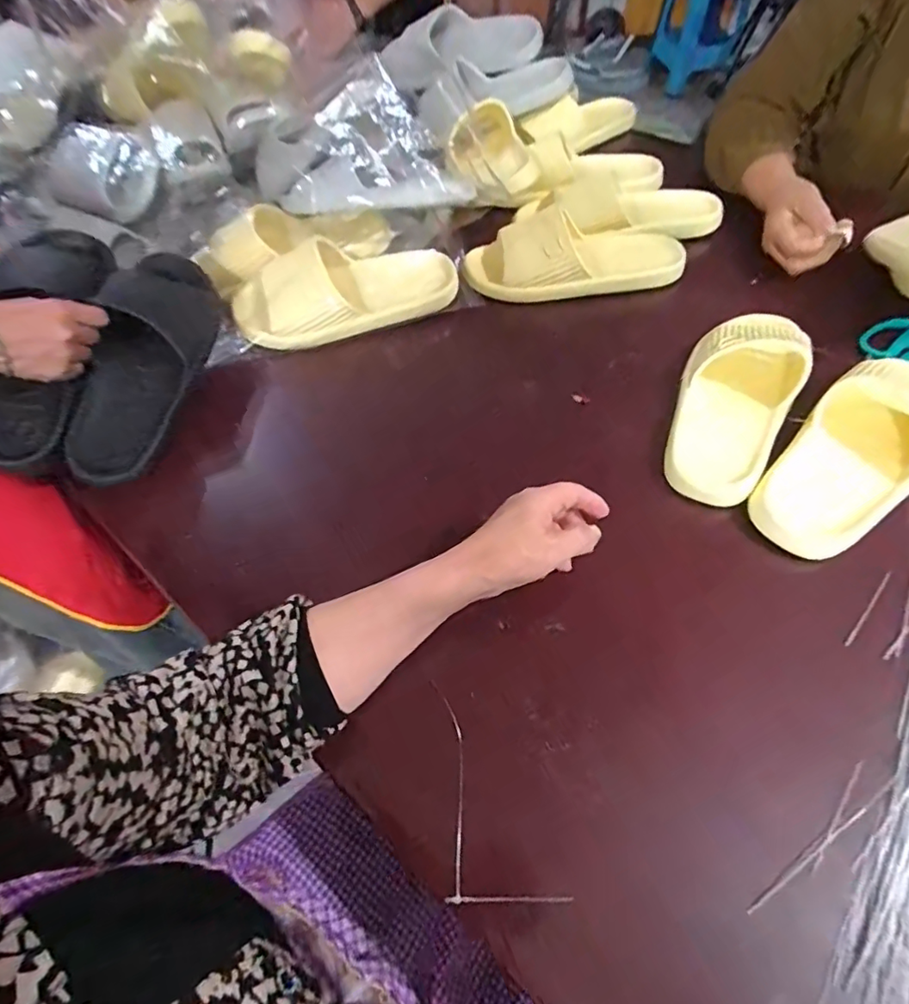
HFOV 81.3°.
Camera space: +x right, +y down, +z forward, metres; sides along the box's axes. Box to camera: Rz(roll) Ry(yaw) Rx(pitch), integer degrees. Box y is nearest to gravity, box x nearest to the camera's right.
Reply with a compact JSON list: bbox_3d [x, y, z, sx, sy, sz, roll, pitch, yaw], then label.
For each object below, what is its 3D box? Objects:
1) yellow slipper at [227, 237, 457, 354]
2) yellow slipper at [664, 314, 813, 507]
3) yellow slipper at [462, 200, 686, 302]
[{"bbox_3d":[-0.132,-0.255,0.626,0.262,0.077,0.094,-13,53,-5],"label":"yellow slipper"},{"bbox_3d":[0.265,-0.101,0.499,0.097,0.047,0.222,21,71,19],"label":"yellow slipper"},{"bbox_3d":[0.147,-0.311,0.650,0.266,0.062,0.109,-6,53,0],"label":"yellow slipper"}]

